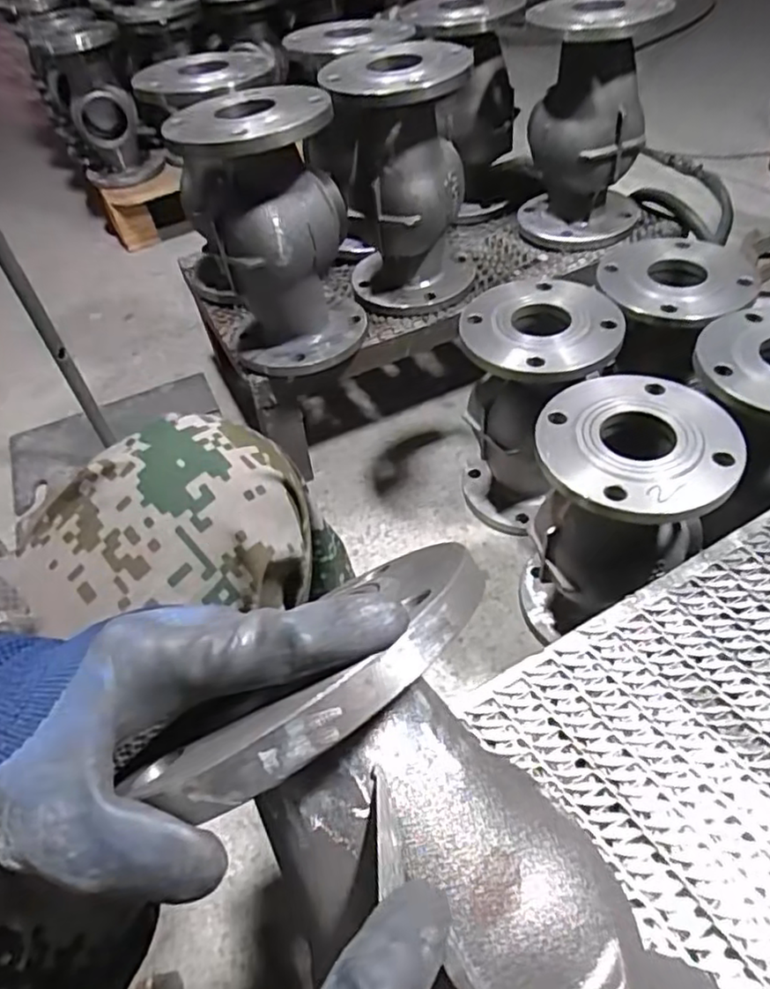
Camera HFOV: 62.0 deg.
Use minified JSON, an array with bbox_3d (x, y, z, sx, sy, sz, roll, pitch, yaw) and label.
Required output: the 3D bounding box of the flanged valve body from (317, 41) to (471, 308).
[{"bbox_3d":[0.029,-0.382,0.806,0.158,0.278,0.150,-4,49,3],"label":"flanged valve body"}]

